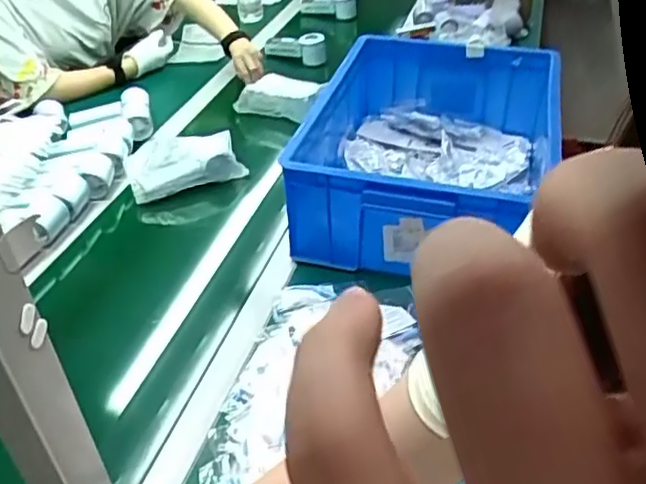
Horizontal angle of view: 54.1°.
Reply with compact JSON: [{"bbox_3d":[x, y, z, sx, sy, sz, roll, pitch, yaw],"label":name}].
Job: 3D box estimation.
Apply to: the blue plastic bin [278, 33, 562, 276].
[{"bbox_3d":[0.167,-0.151,0.962,0.342,0.170,0.452,7,38,11],"label":"blue plastic bin"}]

